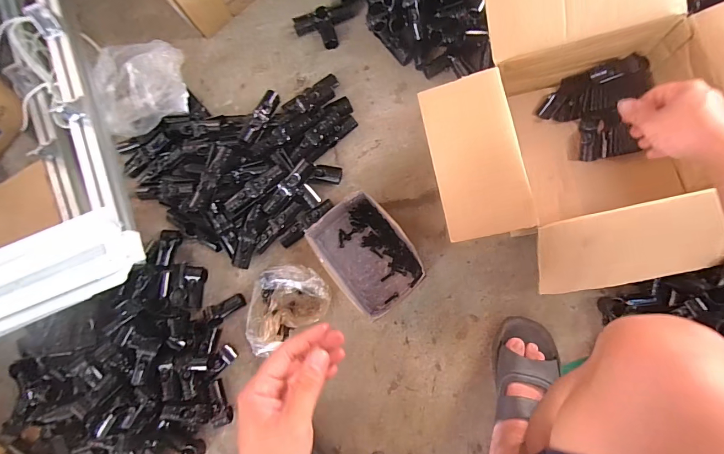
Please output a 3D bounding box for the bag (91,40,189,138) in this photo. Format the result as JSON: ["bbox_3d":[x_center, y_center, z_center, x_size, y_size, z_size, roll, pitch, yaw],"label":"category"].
[{"bbox_3d":[-0.444,-0.302,0.745,0.174,0.107,0.210,-5,82,6],"label":"bag"}]

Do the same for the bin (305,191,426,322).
[{"bbox_3d":[0.012,0.051,0.648,0.141,0.095,0.196,-39,80,1],"label":"bin"}]

